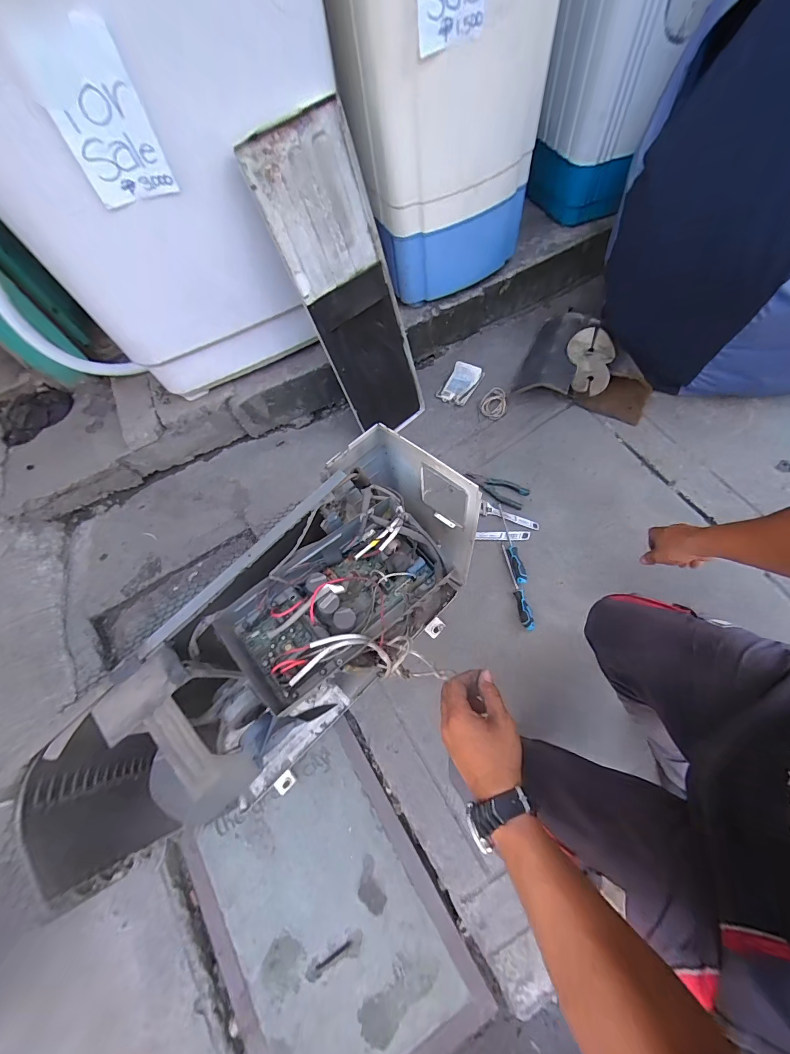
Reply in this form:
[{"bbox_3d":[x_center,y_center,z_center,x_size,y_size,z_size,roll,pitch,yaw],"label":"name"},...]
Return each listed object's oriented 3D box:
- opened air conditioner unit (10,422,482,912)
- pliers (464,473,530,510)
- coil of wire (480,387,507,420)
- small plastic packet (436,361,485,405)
[{"bbox_3d":[-0.185,0.283,0.818,0.269,0.560,0.831,38,74,21],"label":"opened air conditioner unit"},{"bbox_3d":[0.308,-0.117,1.198,0.192,0.025,0.071,24,70,17],"label":"pliers"},{"bbox_3d":[0.326,-0.407,1.277,0.083,0.011,0.109,10,84,22],"label":"coil of wire"},{"bbox_3d":[0.229,-0.493,1.335,0.106,0.011,0.150,35,97,13],"label":"small plastic packet"}]

